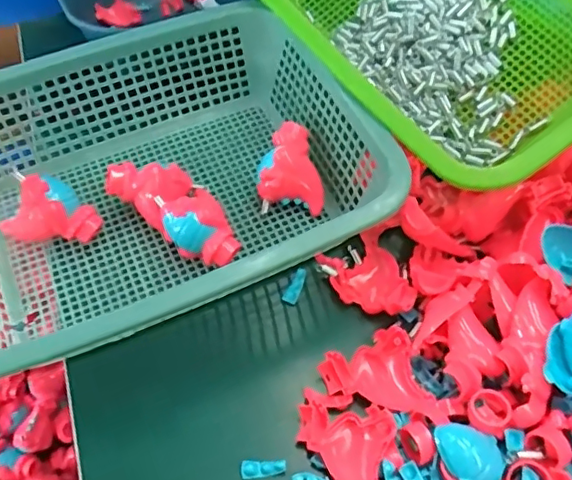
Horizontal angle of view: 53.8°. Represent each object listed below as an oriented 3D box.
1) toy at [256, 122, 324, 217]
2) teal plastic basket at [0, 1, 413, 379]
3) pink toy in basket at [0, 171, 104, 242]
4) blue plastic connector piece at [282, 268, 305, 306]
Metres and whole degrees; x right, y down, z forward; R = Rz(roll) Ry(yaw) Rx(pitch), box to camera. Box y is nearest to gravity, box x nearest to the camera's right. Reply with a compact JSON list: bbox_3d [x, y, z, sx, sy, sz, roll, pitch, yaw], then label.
[{"bbox_3d":[0.003,-0.062,0.491,0.056,0.048,0.065,-2,55,1],"label":"toy"},{"bbox_3d":[-0.105,-0.042,0.460,0.327,0.107,0.261,-22,57,-13],"label":"teal plastic basket"},{"bbox_3d":[-0.195,-0.021,0.459,0.066,0.044,0.060,-38,62,-22],"label":"pink toy in basket"},{"bbox_3d":[0.007,0.038,0.458,0.011,0.011,0.030,19,58,15],"label":"blue plastic connector piece"}]

